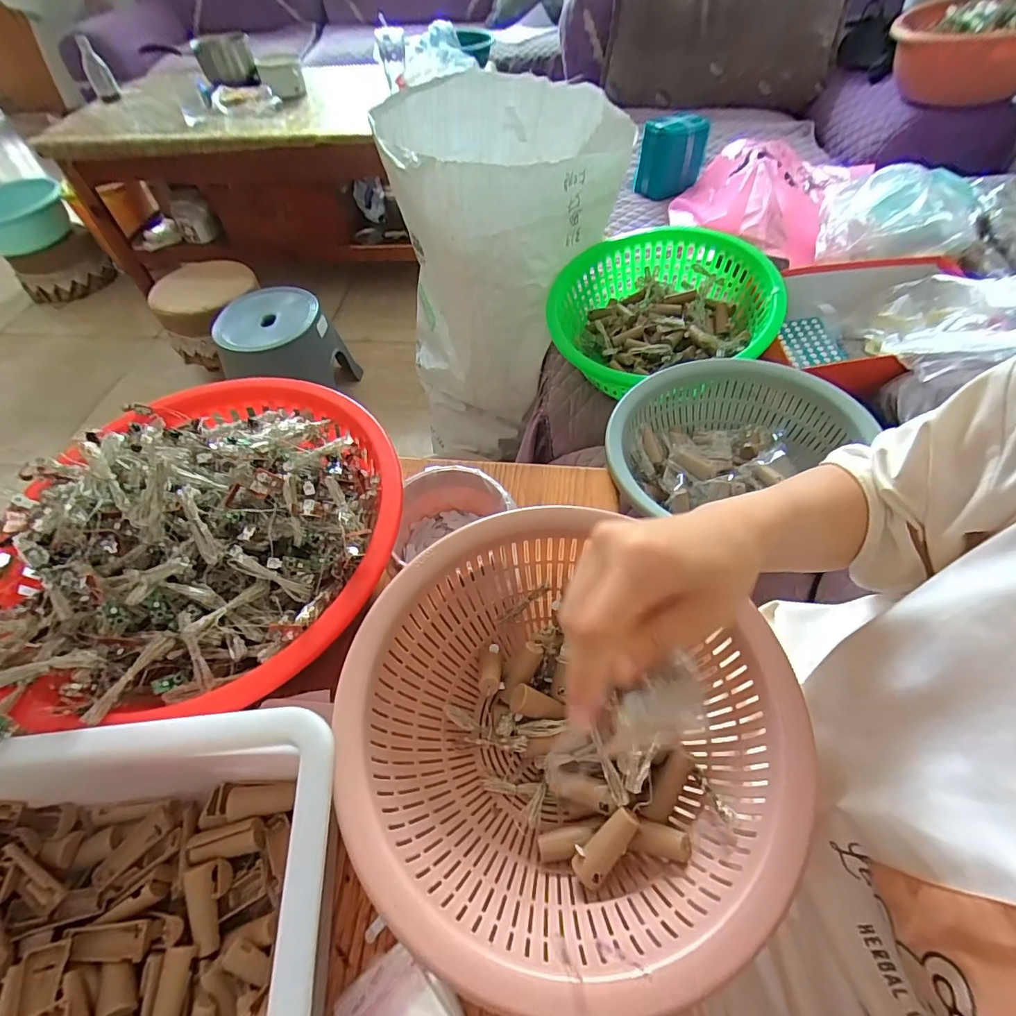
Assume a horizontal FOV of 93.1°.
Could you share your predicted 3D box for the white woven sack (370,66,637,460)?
[{"bbox_3d":[-0.001,-0.399,0.947,0.377,0.647,0.330,-9,54,-4],"label":"white woven sack"}]

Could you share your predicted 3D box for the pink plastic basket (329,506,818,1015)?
[{"bbox_3d":[0.030,0.151,0.345,0.266,0.111,0.270,16,56,14],"label":"pink plastic basket"}]

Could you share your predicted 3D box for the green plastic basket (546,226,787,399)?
[{"bbox_3d":[0.220,-0.302,0.747,0.303,0.134,0.290,-1,53,2],"label":"green plastic basket"}]

